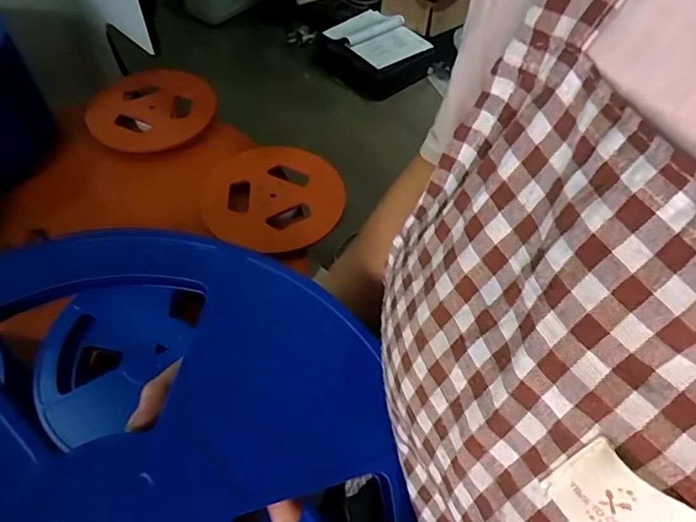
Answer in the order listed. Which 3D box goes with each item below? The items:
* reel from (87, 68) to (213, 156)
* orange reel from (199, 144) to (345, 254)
[{"bbox_3d":[-0.428,-0.335,1.108,0.234,0.028,0.267,31,59,8],"label":"reel"},{"bbox_3d":[-0.146,-0.127,0.989,0.264,0.052,0.265,-21,55,-12],"label":"orange reel"}]

